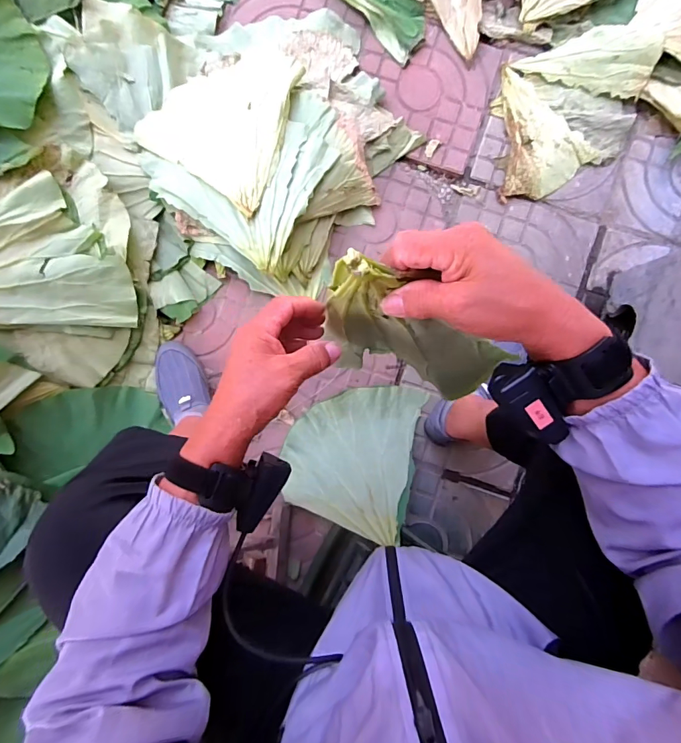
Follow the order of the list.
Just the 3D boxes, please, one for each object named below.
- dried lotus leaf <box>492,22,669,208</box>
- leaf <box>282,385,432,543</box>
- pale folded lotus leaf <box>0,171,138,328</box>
[{"bbox_3d":[0.484,-0.535,0.858,0.311,0.070,0.301,-8,88,0],"label":"dried lotus leaf"},{"bbox_3d":[0.020,0.147,0.829,0.262,0.105,0.298,14,74,7],"label":"leaf"},{"bbox_3d":[-0.572,-0.166,0.787,0.289,0.035,0.295,-43,105,-8],"label":"pale folded lotus leaf"}]

